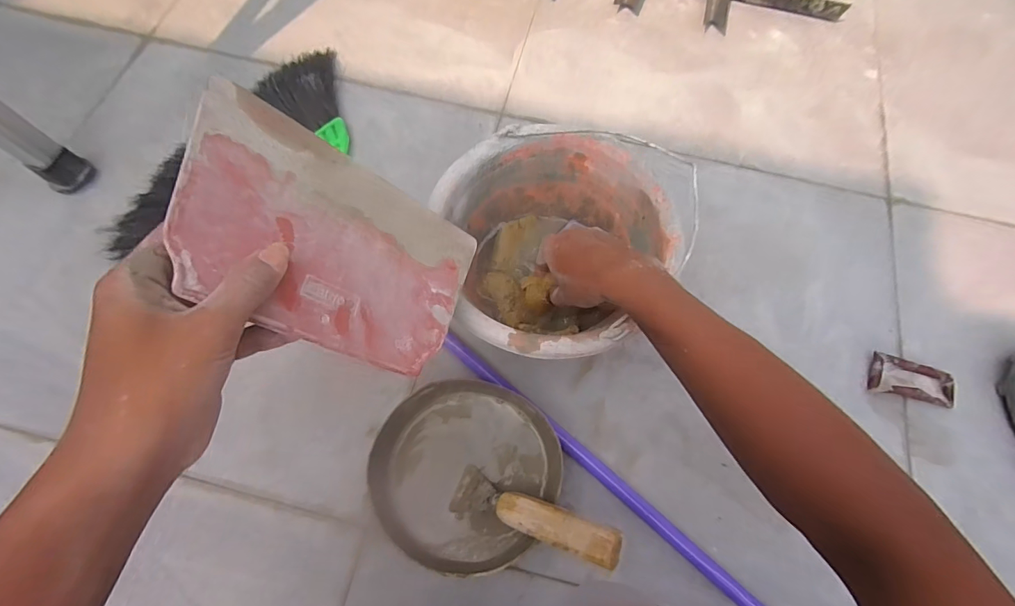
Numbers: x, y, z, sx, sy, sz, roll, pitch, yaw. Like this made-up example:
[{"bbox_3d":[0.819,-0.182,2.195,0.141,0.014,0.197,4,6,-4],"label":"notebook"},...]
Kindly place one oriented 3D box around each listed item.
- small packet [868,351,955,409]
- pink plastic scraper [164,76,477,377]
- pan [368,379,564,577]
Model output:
[{"bbox_3d":[0.512,0.098,0.537,0.097,0.019,0.050,18,71,5],"label":"small packet"},{"bbox_3d":[-0.111,-0.039,0.294,0.199,0.005,0.144,29,51,-36],"label":"pink plastic scraper"},{"bbox_3d":[-0.044,0.178,0.464,0.179,0.071,0.179,0,70,-1],"label":"pan"}]

